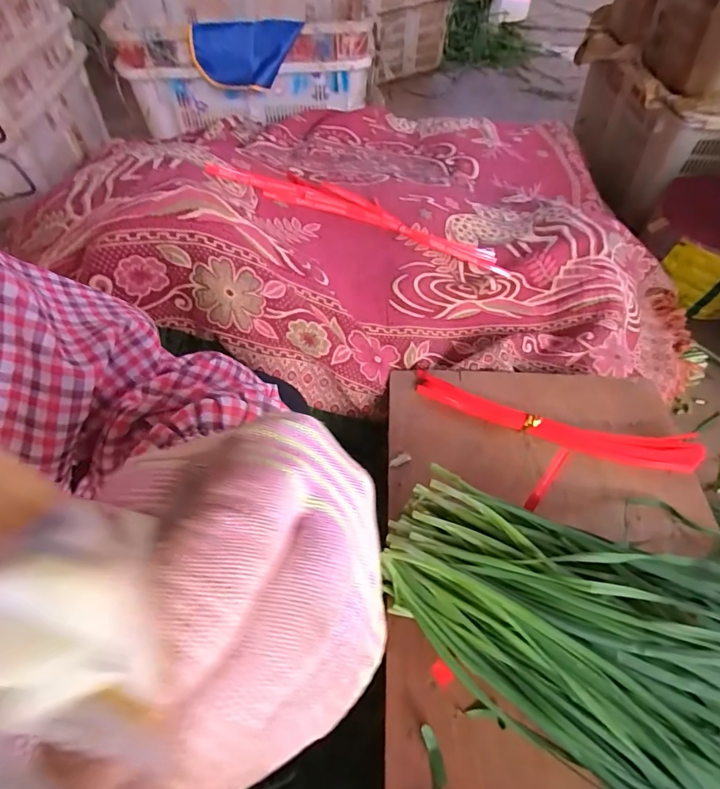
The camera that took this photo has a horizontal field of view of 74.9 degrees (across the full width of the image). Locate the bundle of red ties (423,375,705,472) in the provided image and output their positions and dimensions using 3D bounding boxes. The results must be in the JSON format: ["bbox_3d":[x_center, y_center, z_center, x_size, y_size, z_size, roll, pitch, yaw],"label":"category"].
[{"bbox_3d":[0.242,0.033,0.600,0.347,0.020,0.049,13,54,14],"label":"bundle of red ties"}]

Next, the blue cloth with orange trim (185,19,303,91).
[{"bbox_3d":[-0.270,-0.810,1.122,0.253,0.128,0.059,1,53,2],"label":"blue cloth with orange trim"}]

